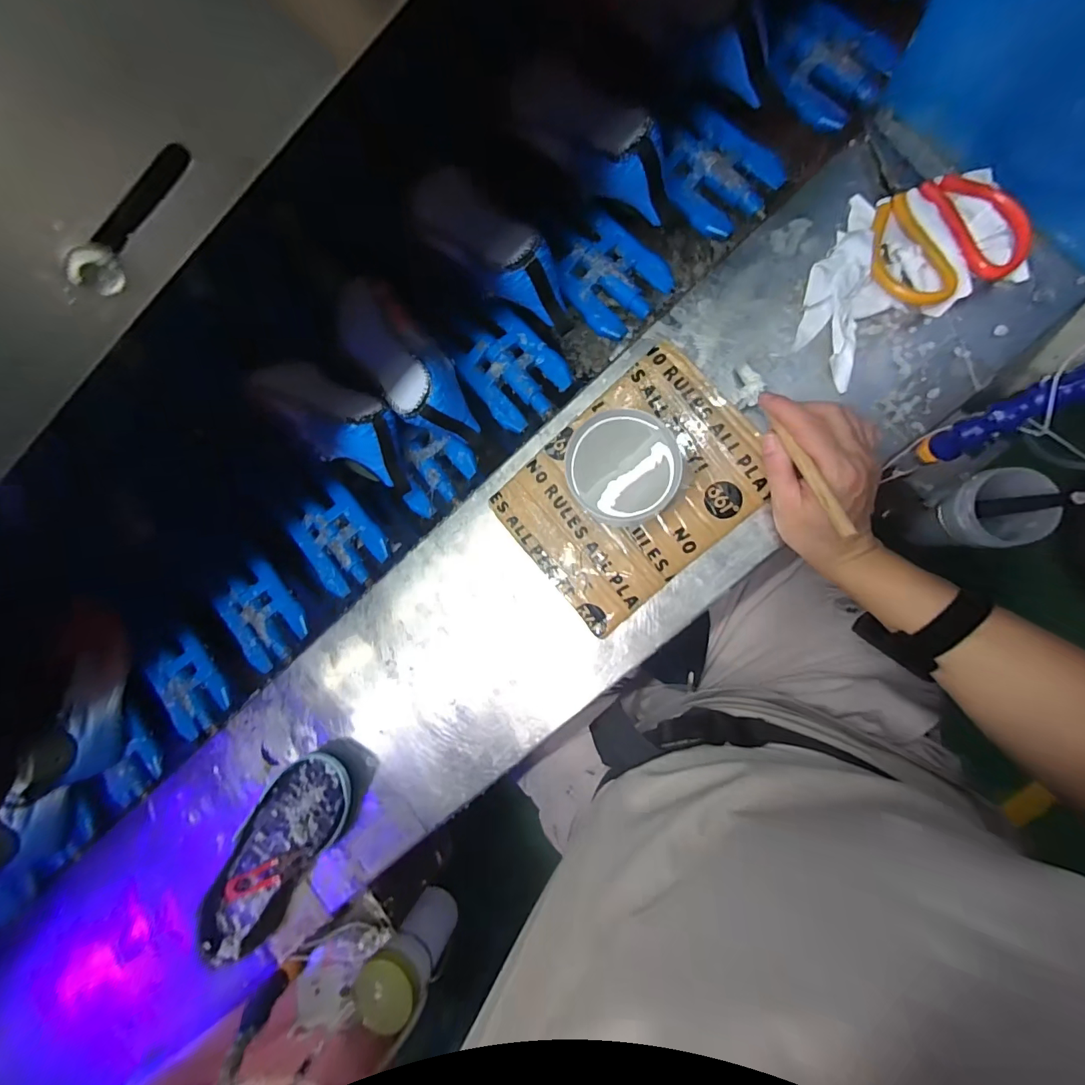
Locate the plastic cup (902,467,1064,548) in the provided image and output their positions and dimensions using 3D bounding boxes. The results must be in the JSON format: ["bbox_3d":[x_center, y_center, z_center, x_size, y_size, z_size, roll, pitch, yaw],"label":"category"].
[{"bbox_3d":[0.430,-0.031,0.480,0.081,0.116,0.073,-12,88,7],"label":"plastic cup"}]

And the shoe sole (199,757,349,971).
[{"bbox_3d":[-0.280,0.322,0.491,0.094,0.040,0.238,36,94,6],"label":"shoe sole"}]

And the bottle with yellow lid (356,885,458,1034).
[{"bbox_3d":[-0.164,0.507,0.587,0.073,0.155,0.078,0,90,7],"label":"bottle with yellow lid"}]

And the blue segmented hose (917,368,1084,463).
[{"bbox_3d":[0.362,-0.103,0.322,0.178,0.039,0.027,-31,85,48],"label":"blue segmented hose"}]

